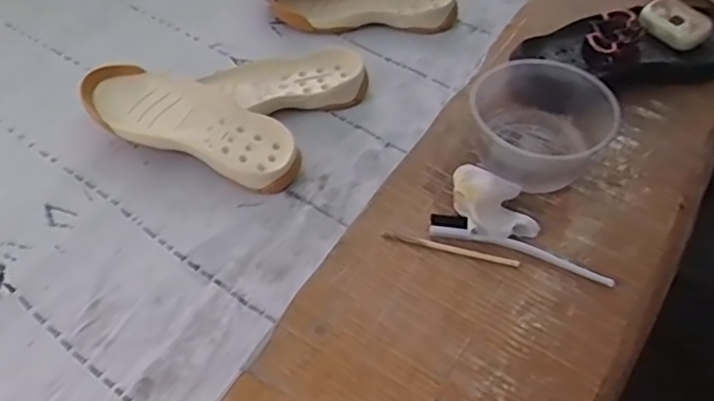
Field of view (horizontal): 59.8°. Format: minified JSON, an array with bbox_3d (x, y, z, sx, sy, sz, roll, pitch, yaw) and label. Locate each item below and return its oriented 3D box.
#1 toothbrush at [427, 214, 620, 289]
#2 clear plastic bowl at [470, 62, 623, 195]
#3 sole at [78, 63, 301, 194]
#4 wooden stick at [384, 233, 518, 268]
[{"bbox_3d":[0.150,0.043,0.570,0.169,0.015,0.025,20,55,9],"label":"toothbrush"},{"bbox_3d":[0.180,-0.068,0.610,0.132,0.074,0.122,3,54,-3],"label":"clear plastic bowl"},{"bbox_3d":[-0.177,-0.086,0.684,0.243,0.060,0.092,19,55,8],"label":"sole"},{"bbox_3d":[0.086,0.046,0.576,0.126,0.004,0.008,16,54,6],"label":"wooden stick"}]

